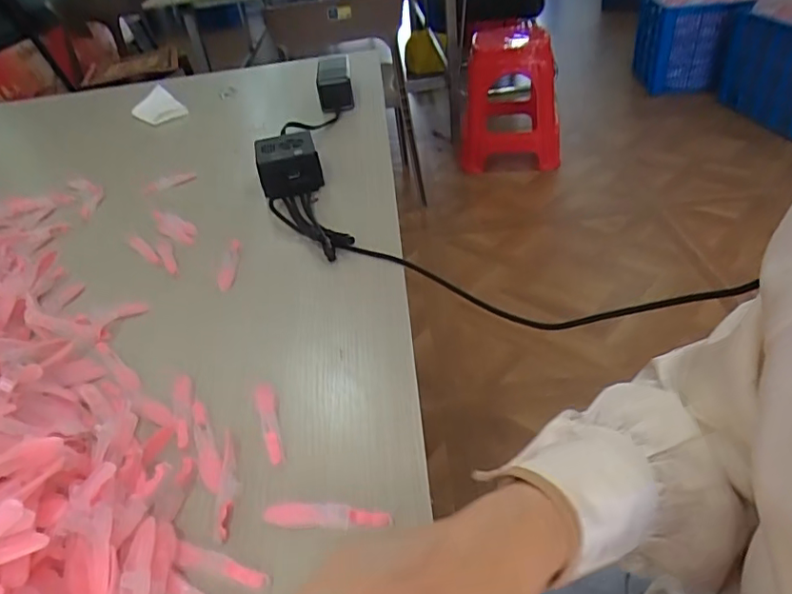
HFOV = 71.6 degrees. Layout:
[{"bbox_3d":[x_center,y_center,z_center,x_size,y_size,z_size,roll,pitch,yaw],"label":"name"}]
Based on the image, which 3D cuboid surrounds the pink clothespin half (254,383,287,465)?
[{"bbox_3d":[-0.091,0.089,0.392,0.015,0.006,0.070,-13,39,-12],"label":"pink clothespin half"}]

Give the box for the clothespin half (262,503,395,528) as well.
[{"bbox_3d":[-0.042,0.132,0.332,0.077,0.011,0.013,2,38,7],"label":"clothespin half"}]

